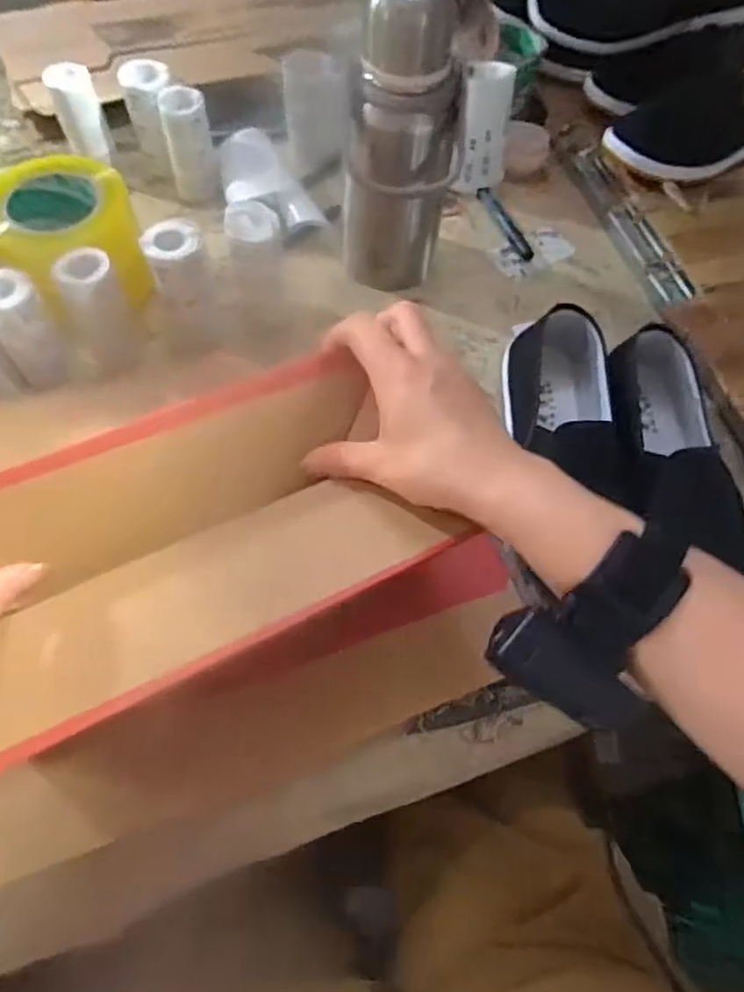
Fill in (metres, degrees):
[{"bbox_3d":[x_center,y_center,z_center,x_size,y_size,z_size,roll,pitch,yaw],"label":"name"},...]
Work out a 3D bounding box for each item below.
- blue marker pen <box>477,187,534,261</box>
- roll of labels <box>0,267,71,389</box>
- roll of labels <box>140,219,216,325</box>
[{"bbox_3d":[0.145,-0.296,0.672,0.018,0.013,0.107,-18,63,-11],"label":"blue marker pen"},{"bbox_3d":[-0.284,-0.133,0.510,0.043,0.099,0.040,1,61,-1],"label":"roll of labels"},{"bbox_3d":[-0.164,-0.186,0.542,0.050,0.092,0.043,-13,62,-9],"label":"roll of labels"}]

